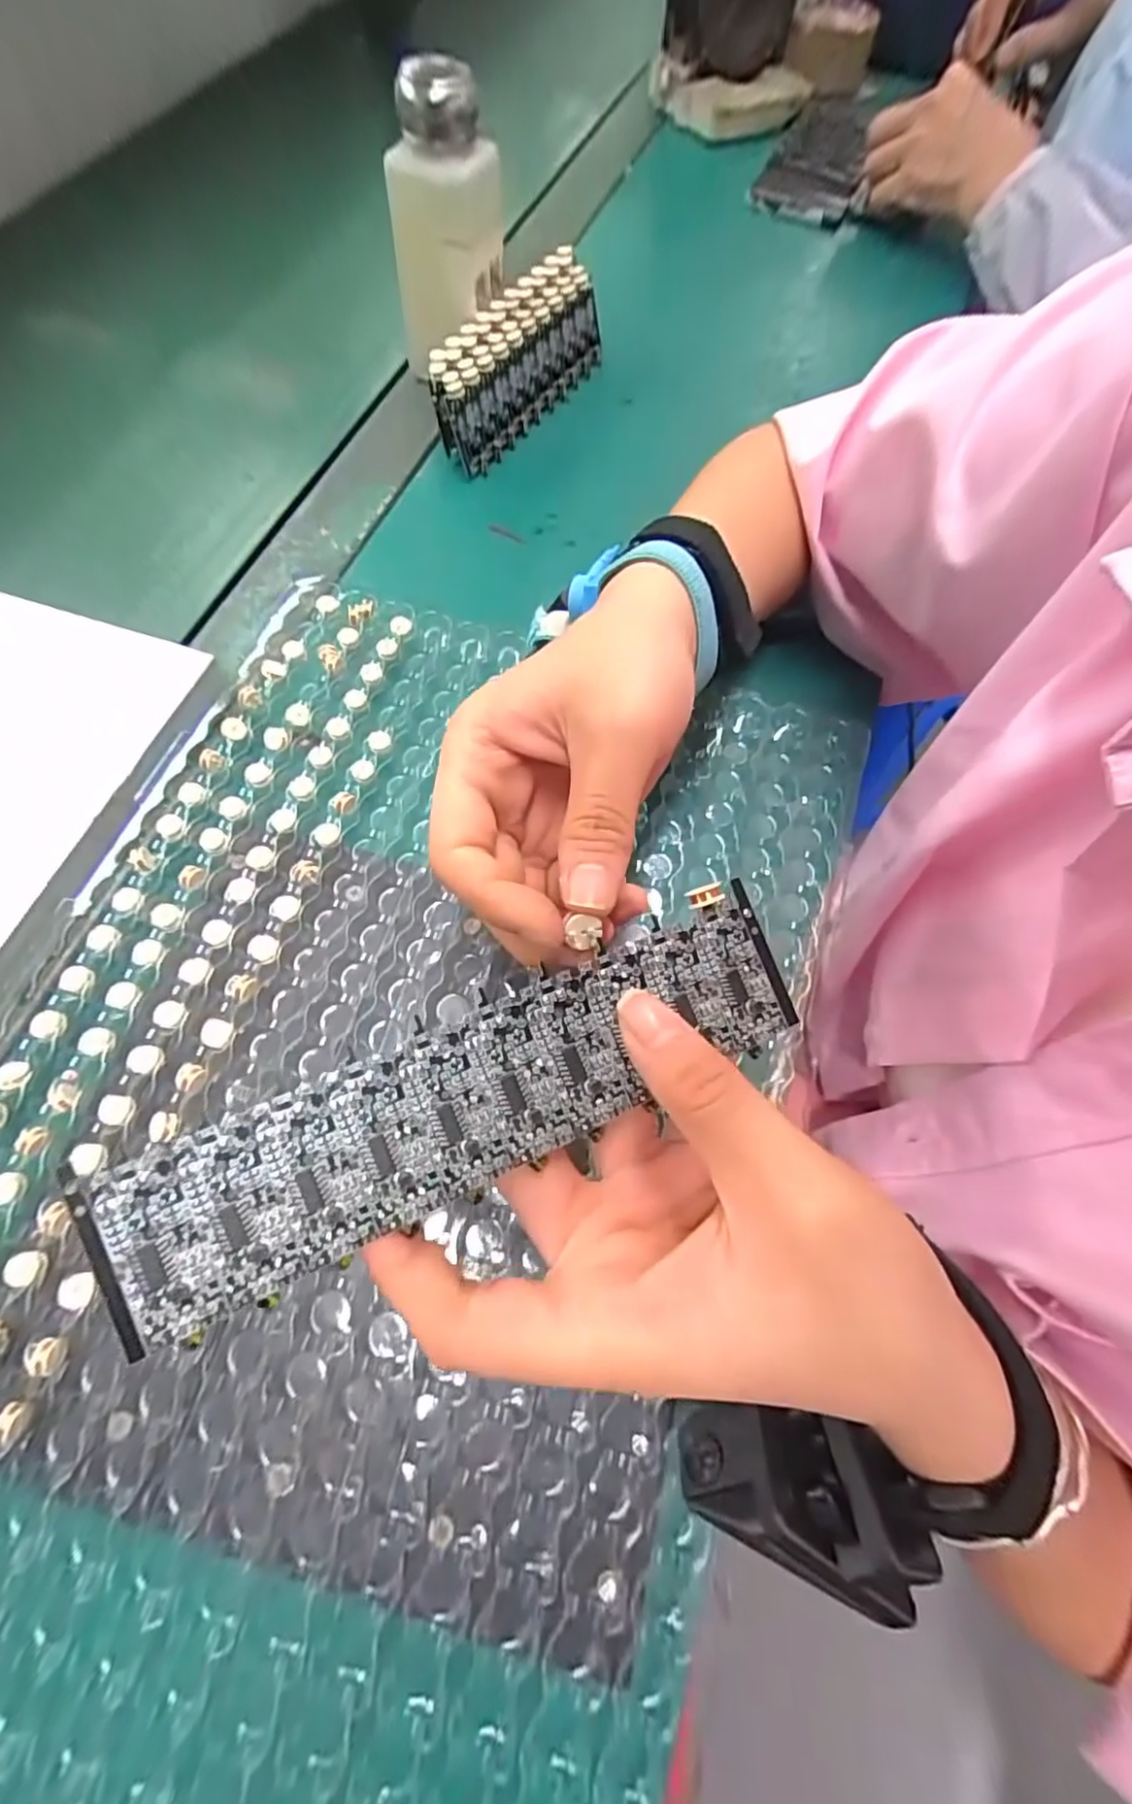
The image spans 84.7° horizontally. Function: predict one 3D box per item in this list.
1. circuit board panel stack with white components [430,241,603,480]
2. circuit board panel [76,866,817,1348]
[{"bbox_3d":[-0.030,-0.337,0.389,0.040,0.050,0.153,32,71,10],"label":"circuit board panel stack with white components"},{"bbox_3d":[-0.019,0.044,0.144,0.161,0.004,0.038,-23,88,-15],"label":"circuit board panel"}]

